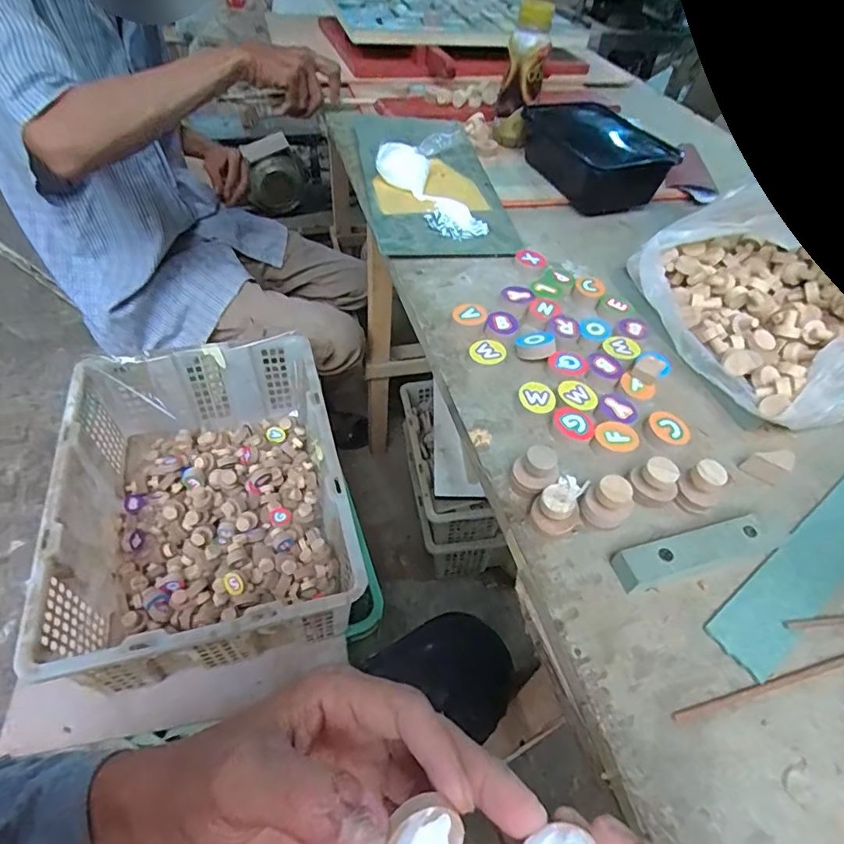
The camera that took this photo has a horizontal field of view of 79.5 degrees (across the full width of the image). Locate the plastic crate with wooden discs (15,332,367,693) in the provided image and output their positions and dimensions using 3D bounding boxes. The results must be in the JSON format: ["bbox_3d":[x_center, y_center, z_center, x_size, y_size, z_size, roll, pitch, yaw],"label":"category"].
[{"bbox_3d":[-0.300,0.098,0.724,0.343,0.178,0.465,-10,51,-15],"label":"plastic crate with wooden discs"}]

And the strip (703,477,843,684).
[{"bbox_3d":[0.273,0.065,0.326,0.273,0.004,0.036,-27,59,-25],"label":"strip"}]

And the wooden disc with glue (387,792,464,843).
[{"bbox_3d":[0.000,0.141,0.170,0.027,0.004,0.025,-24,99,-11],"label":"wooden disc with glue"}]

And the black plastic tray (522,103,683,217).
[{"bbox_3d":[0.198,-0.317,0.592,0.103,0.075,0.172,-11,51,-16],"label":"black plastic tray"}]

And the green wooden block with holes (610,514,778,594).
[{"bbox_3d":[0.164,0.076,0.300,0.108,0.014,0.022,-10,51,-15],"label":"green wooden block with holes"}]

